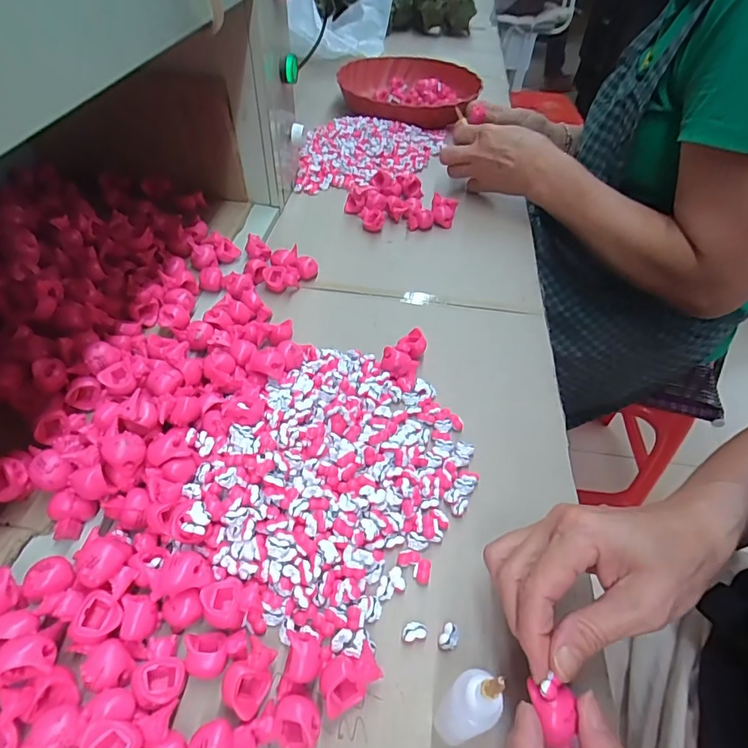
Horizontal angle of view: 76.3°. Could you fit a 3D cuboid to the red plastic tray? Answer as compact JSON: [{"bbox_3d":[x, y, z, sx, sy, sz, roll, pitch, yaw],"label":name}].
[{"bbox_3d":[0.065,-0.482,0.812,0.240,0.049,0.222,2,48,-3],"label":"red plastic tray"}]

